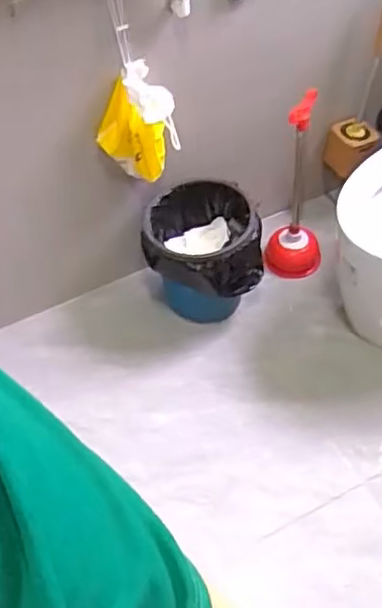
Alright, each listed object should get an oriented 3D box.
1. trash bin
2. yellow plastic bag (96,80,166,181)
[{"bbox_3d":[0.027,-0.116,1.574,0.257,0.289,0.224,-5,54,0],"label":"trash bin"},{"bbox_3d":[-0.120,-0.346,1.365,0.124,0.260,0.050,8,56,10],"label":"yellow plastic bag"}]

